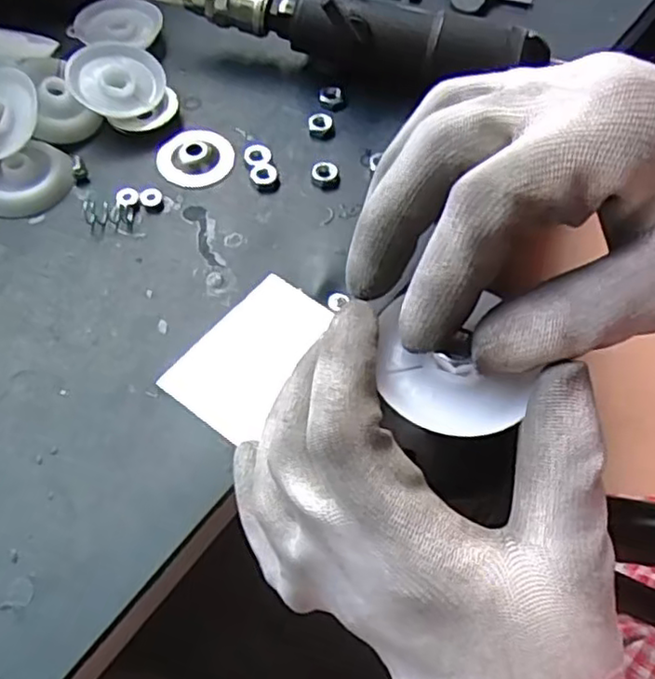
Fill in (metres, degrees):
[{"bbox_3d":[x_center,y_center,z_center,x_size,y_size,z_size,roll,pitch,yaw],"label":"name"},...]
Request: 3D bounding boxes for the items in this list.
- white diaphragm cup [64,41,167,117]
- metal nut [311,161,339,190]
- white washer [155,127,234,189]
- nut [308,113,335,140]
[{"bbox_3d":[-0.114,-0.139,0.366,0.049,0.012,0.049,6,70,-18],"label":"white diaphragm cup"},{"bbox_3d":[-0.001,-0.086,0.350,0.014,0.005,0.016,6,60,1],"label":"metal nut"},{"bbox_3d":[-0.070,-0.097,0.355,0.038,0.005,0.042,-22,63,-14],"label":"white washer"},{"bbox_3d":[-0.003,-0.117,0.369,0.014,0.005,0.016,-1,60,-3],"label":"nut"}]

